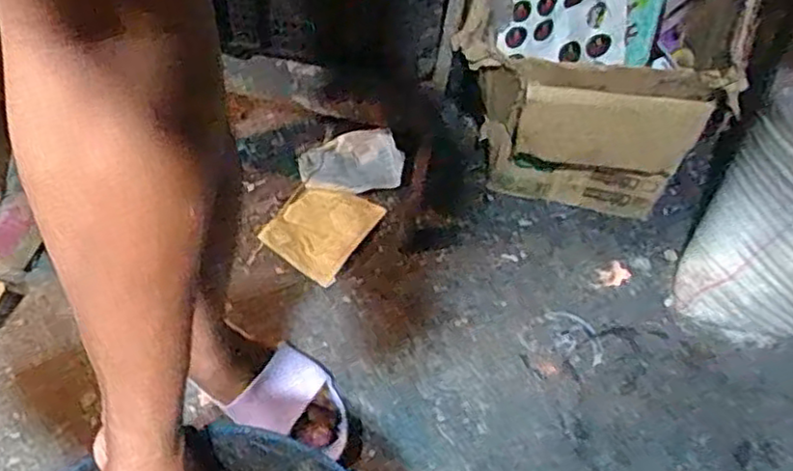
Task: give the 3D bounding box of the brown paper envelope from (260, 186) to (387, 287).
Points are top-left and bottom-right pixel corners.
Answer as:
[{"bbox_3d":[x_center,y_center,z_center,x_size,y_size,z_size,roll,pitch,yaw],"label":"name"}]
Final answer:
[{"bbox_3d":[-0.112,-0.011,1.000,0.135,0.008,0.153,26,55,15],"label":"brown paper envelope"}]

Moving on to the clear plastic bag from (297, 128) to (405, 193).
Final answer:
[{"bbox_3d":[-0.072,-0.117,1.067,0.155,0.033,0.105,-9,52,-13],"label":"clear plastic bag"}]

